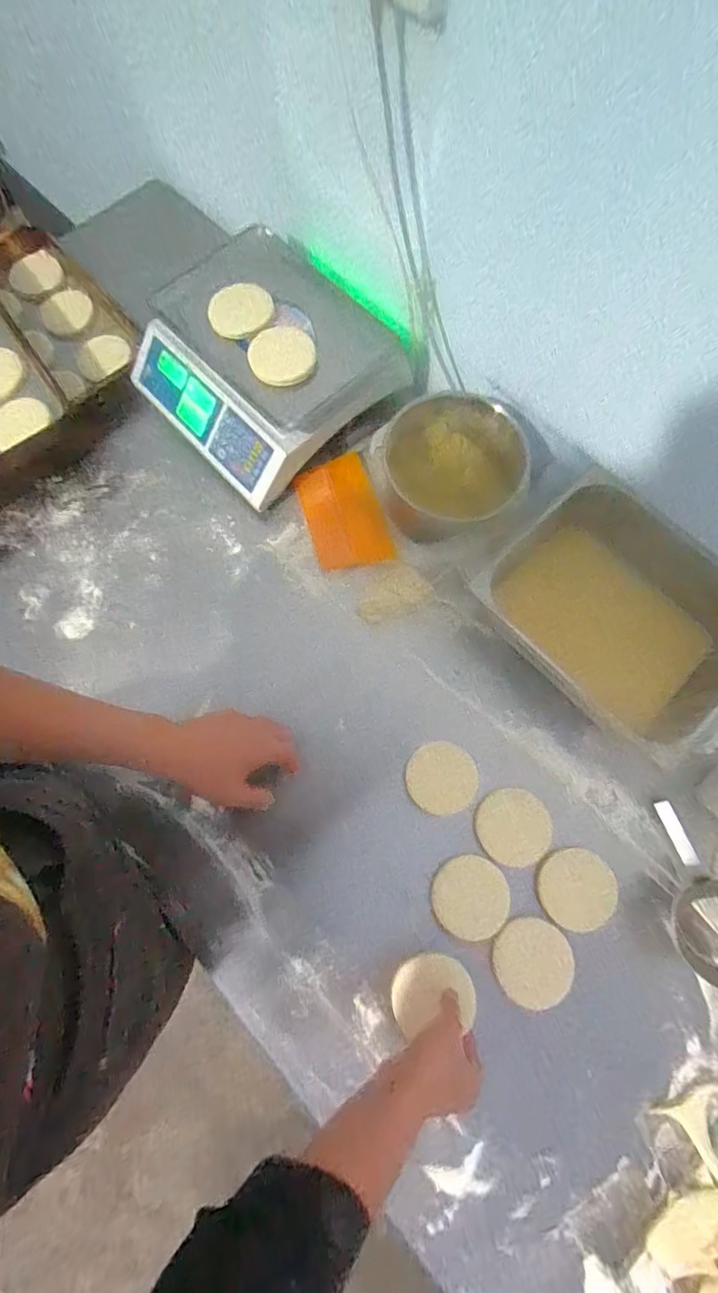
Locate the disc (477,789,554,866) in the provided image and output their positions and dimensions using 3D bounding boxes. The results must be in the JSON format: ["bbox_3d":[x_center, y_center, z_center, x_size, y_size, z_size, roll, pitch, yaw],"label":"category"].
[{"bbox_3d":[0.203,0.236,0.615,0.092,0.005,0.091,0,75,2],"label":"disc"}]

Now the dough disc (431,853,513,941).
[{"bbox_3d":[0.141,0.318,0.596,0.095,0.006,0.092,0,75,2],"label":"dough disc"}]

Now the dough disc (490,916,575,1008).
[{"bbox_3d":[0.211,0.383,0.569,0.090,0.012,0.091,0,75,2],"label":"dough disc"}]

